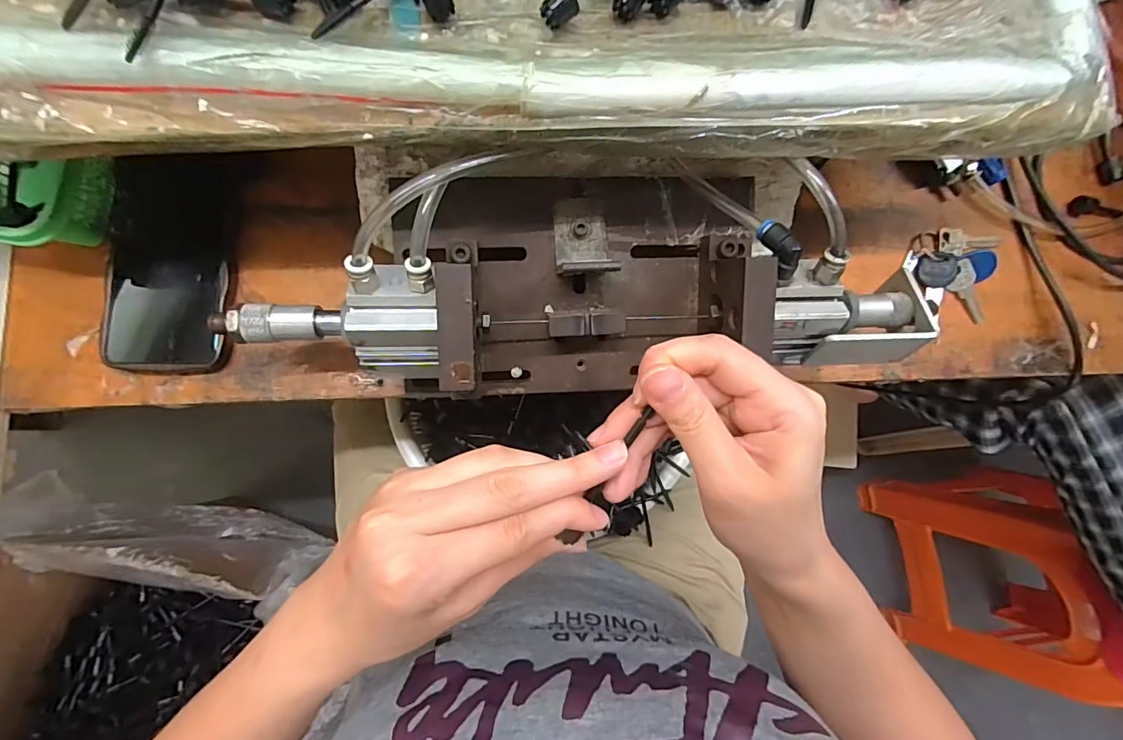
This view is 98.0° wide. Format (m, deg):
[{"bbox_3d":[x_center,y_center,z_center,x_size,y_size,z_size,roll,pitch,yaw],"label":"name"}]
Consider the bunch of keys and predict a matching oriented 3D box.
[{"bbox_3d":[0.336,-0.080,0.408,0.072,0.014,0.079,-3,82,-6],"label":"bunch of keys"}]

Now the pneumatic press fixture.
[{"bbox_3d":[0.015,-0.059,0.328,0.437,0.110,0.141,-6,83,-6],"label":"pneumatic press fixture"}]

